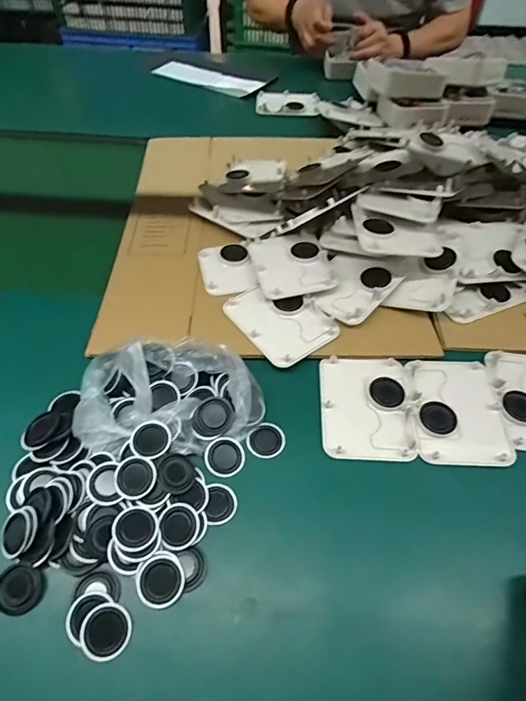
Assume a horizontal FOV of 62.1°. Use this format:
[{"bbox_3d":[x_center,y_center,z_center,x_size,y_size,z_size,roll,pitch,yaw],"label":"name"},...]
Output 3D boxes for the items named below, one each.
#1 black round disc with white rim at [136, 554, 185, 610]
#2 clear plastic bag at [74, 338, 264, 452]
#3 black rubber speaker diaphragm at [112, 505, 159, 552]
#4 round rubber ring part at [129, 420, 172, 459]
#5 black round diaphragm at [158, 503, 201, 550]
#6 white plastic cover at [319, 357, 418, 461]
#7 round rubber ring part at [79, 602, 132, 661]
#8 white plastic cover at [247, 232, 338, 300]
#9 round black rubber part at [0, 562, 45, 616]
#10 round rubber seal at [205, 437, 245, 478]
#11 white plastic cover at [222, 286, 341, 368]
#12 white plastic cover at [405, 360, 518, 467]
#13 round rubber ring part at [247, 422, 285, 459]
[{"bbox_3d":[-0.087,0.196,0.370,0.038,0.006,0.039,1,54,-1],"label":"black round disc with white rim"},{"bbox_3d":[-0.093,0.039,0.457,0.182,0.053,0.124,0,54,-2],"label":"clear plastic bag"},{"bbox_3d":[-0.113,0.159,0.389,0.037,0.008,0.037,1,54,-1],"label":"black rubber speaker diaphragm"},{"bbox_3d":[-0.110,0.087,0.427,0.038,0.004,0.037,1,54,-1],"label":"round rubber ring part"},{"bbox_3d":[-0.076,0.159,0.395,0.035,0.008,0.037,1,54,-1],"label":"black round diaphragm"},{"bbox_3d":[0.112,0.058,0.475,0.094,0.010,0.122,3,54,0],"label":"white plastic cover"},{"bbox_3d":[-0.127,0.226,0.352,0.039,0.004,0.037,1,54,-1],"label":"round rubber ring part"},{"bbox_3d":[0.037,-0.117,0.584,0.095,0.019,0.118,-11,55,-9],"label":"white plastic cover"},{"bbox_3d":[-0.205,0.200,0.366,0.037,0.004,0.040,1,54,-1],"label":"round black rubber part"},{"bbox_3d":[-0.038,0.107,0.439,0.038,0.004,0.038,4,68,-11],"label":"round rubber seal"},{"bbox_3d":[0.022,-0.039,0.538,0.097,0.014,0.120,-29,60,-21],"label":"white plastic cover"},{"bbox_3d":[0.209,0.064,0.474,0.097,0.009,0.124,1,54,-2],"label":"white plastic cover"},{"bbox_3d":[0.004,0.094,0.455,0.038,0.004,0.035,1,54,-1],"label":"round rubber ring part"}]

